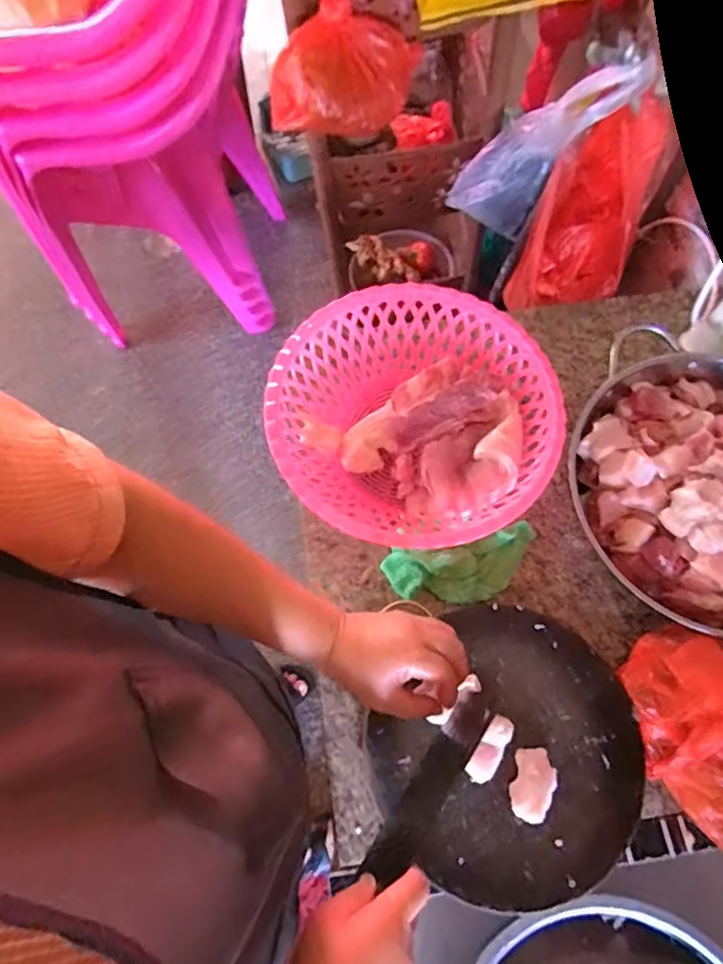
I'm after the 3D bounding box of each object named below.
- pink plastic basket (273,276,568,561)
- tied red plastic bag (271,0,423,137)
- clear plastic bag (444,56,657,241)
[{"bbox_3d":[0.058,-0.067,0.634,0.299,0.106,0.292,-1,71,2],"label":"pink plastic basket"},{"bbox_3d":[-0.021,-0.505,0.679,0.132,0.124,0.163,22,73,10],"label":"tied red plastic bag"},{"bbox_3d":[0.254,-0.455,0.765,0.116,0.275,0.074,10,66,-34],"label":"clear plastic bag"}]

